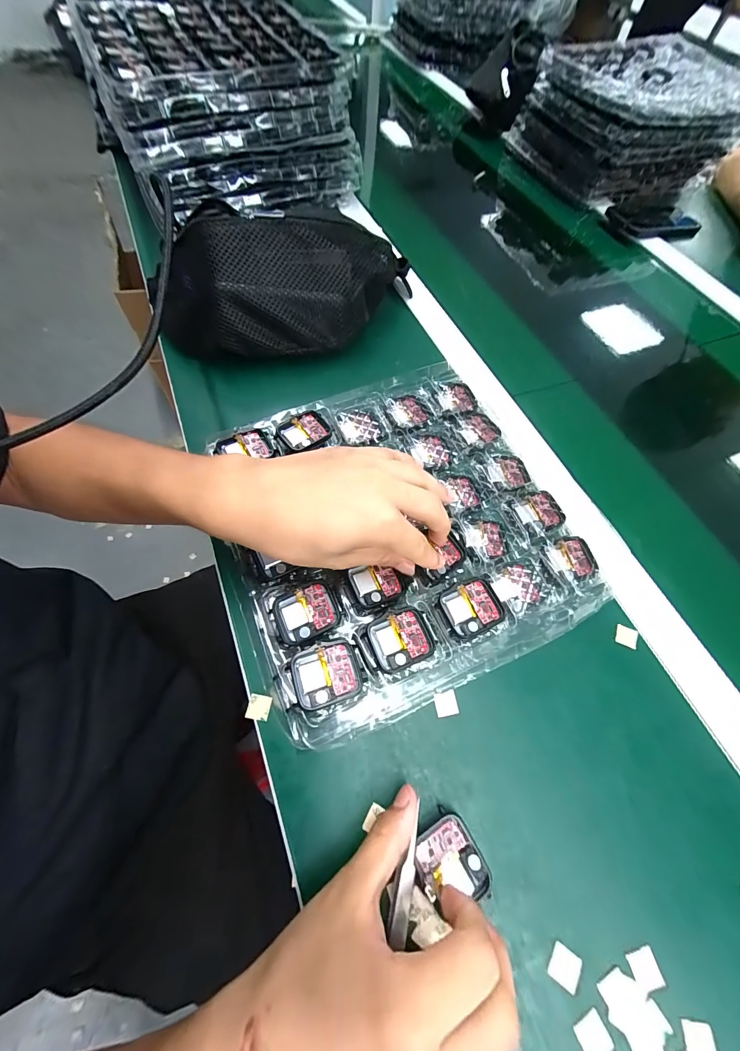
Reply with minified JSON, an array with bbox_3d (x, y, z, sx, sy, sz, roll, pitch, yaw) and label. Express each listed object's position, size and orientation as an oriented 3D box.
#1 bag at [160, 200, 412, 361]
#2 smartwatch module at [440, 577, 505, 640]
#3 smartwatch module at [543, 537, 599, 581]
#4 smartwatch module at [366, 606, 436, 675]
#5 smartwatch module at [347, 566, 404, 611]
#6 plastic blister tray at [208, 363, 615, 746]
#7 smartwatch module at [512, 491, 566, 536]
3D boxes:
[{"bbox_3d":[-0.074,-0.248,0.372,0.269,0.110,0.101,-13,66,-10],"label":"bag"},{"bbox_3d":[0.076,0.060,0.262,0.041,0.005,0.037,-20,67,-13],"label":"smartwatch module"},{"bbox_3d":[0.164,0.027,0.291,0.039,0.005,0.036,-8,65,-8],"label":"smartwatch module"},{"bbox_3d":[0.022,0.079,0.247,0.044,0.005,0.037,-20,67,-14],"label":"smartwatch module"},{"bbox_3d":[0.006,0.045,0.266,0.039,0.007,0.031,-11,65,-10],"label":"smartwatch module"},{"bbox_3d":[0.027,-0.005,0.306,0.276,0.042,0.273,-18,67,-13],"label":"plastic blister tray"},{"bbox_3d":[0.149,-0.011,0.312,0.041,0.004,0.035,-22,67,-14],"label":"smartwatch module"}]

